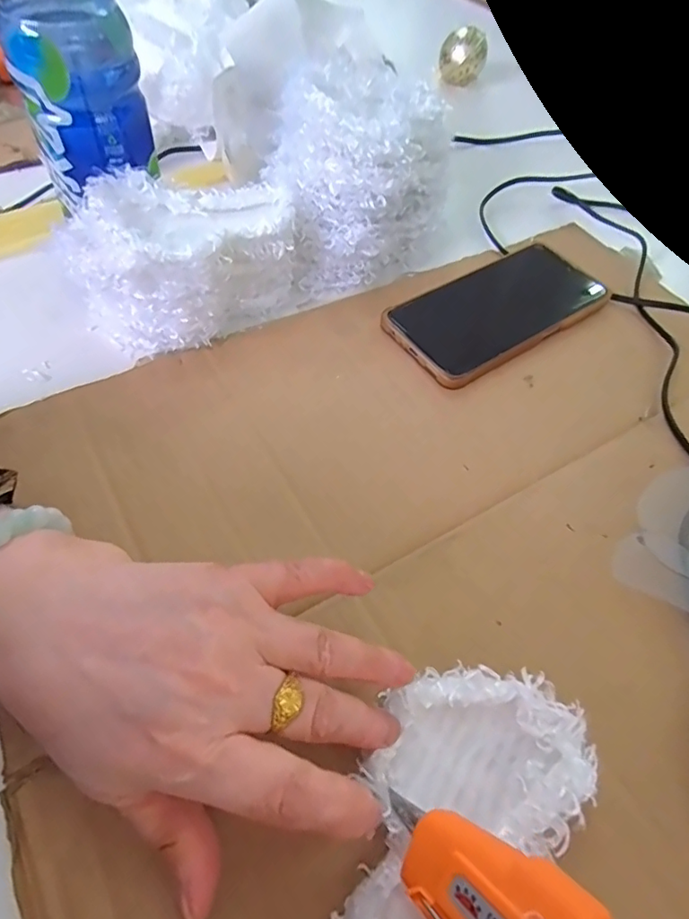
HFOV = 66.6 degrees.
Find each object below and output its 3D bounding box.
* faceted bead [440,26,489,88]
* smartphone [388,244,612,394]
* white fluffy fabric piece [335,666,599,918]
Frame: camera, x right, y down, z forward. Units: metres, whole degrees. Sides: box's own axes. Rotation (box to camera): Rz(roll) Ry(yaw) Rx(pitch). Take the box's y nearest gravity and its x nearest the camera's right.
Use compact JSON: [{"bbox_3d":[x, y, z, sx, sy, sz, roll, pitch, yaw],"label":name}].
[{"bbox_3d":[0.145,-0.488,0.641,0.053,0.064,0.047,15,55,5],"label":"faceted bead"},{"bbox_3d":[0.113,-0.108,0.379,0.167,0.014,0.078,-28,62,-23],"label":"smartphone"},{"bbox_3d":[0.040,0.141,0.200,0.075,0.017,0.129,30,59,15],"label":"white fluffy fabric piece"}]

